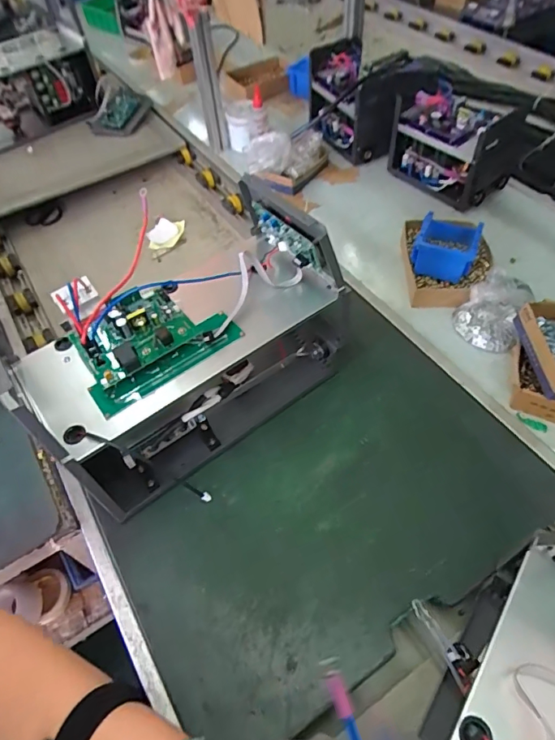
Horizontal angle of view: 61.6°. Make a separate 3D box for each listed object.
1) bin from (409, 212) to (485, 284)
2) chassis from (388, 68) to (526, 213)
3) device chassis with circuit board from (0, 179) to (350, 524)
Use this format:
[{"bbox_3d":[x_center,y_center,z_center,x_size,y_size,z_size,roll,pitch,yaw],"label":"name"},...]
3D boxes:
[{"bbox_3d":[0.328,-0.242,0.897,0.115,0.064,0.131,17,58,15],"label":"bin"},{"bbox_3d":[0.402,-0.518,1.075,0.168,0.219,0.280,-33,59,-20],"label":"chassis"},{"bbox_3d":[-0.127,-0.019,0.704,0.435,0.306,0.221,-33,59,-20],"label":"device chassis with circuit board"}]

